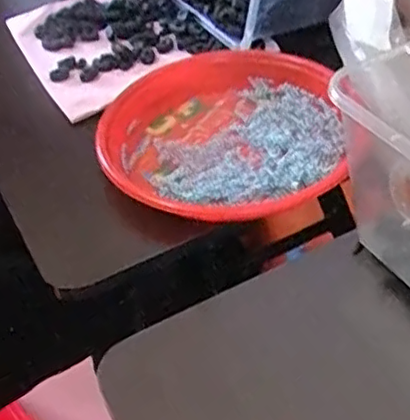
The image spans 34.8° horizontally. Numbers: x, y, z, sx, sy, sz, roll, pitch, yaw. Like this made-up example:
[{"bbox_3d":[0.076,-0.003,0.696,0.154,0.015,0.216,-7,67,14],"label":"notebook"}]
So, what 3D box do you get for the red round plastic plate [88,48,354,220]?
[{"bbox_3d":[0.014,-0.076,0.616,0.221,0.034,0.230,-3,40,3],"label":"red round plastic plate"}]

